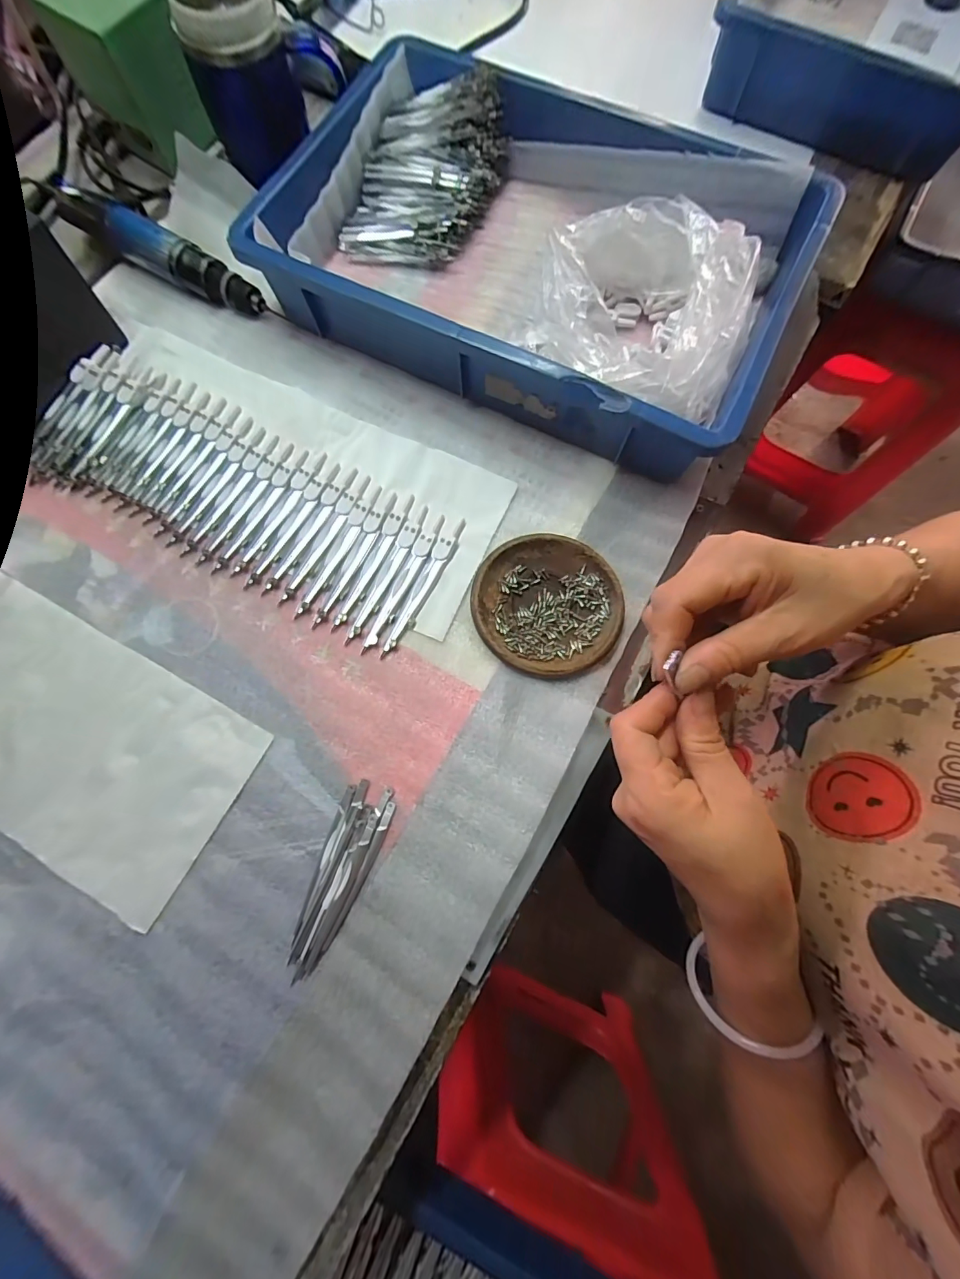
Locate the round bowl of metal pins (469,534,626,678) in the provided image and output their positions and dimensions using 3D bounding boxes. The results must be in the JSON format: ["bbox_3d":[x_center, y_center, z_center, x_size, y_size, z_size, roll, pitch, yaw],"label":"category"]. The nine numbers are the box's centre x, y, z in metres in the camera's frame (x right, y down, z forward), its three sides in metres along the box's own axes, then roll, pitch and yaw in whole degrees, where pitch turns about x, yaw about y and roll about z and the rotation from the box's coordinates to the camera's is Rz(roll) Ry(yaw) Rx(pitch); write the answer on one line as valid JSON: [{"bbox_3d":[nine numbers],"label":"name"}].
[{"bbox_3d":[0.052,-0.026,0.356,0.113,0.016,0.108,0,76,0],"label":"round bowl of metal pins"}]

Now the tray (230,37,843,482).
[{"bbox_3d":[0.040,-0.340,0.393,0.415,0.083,0.277,26,78,6],"label":"tray"}]

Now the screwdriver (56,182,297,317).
[{"bbox_3d":[-0.292,-0.357,0.422,0.226,0.034,0.035,29,78,6],"label":"screwdriver"}]

